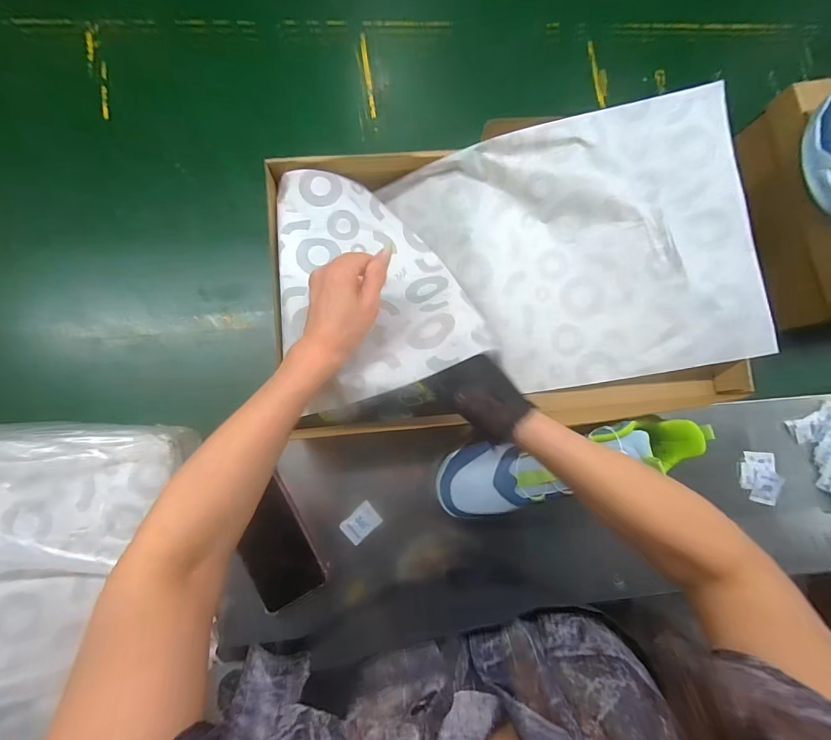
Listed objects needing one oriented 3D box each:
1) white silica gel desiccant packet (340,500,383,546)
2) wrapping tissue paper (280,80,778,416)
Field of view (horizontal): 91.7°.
[{"bbox_3d":[-0.067,0.188,0.494,0.044,0.005,0.033,-38,95,-15],"label":"white silica gel desiccant packet"},{"bbox_3d":[0.111,-0.119,0.434,0.488,0.114,0.280,-9,83,-6],"label":"wrapping tissue paper"}]

